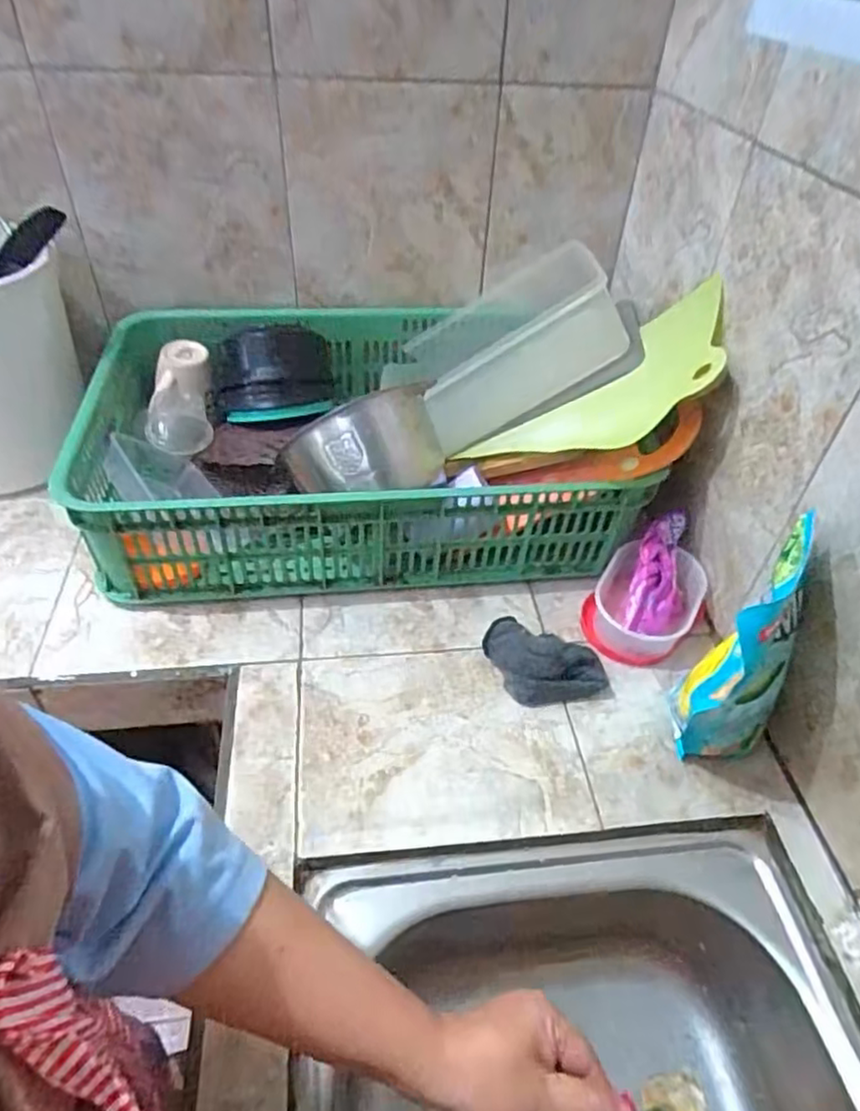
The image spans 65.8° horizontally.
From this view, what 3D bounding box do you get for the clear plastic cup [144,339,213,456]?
[{"bbox_3d":[-0.302,-0.197,0.802,0.075,0.059,0.152,-3,67,-7],"label":"clear plastic cup"}]

